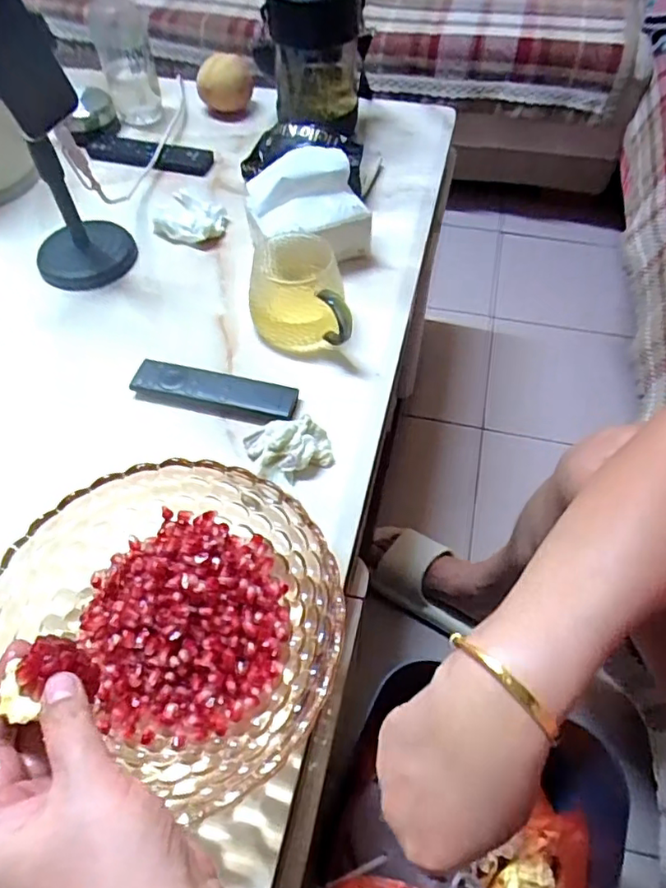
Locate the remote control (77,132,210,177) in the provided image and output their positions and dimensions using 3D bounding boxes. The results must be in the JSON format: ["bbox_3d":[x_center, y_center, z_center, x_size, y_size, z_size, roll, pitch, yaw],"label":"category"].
[{"bbox_3d":[-0.259,-0.393,0.784,0.199,0.014,0.043,15,58,12],"label":"remote control"}]

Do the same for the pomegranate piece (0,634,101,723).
[{"bbox_3d":[-0.140,0.118,0.290,0.030,0.035,0.038,20,59,15],"label":"pomegranate piece"}]

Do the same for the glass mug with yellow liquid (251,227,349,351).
[{"bbox_3d":[-0.031,-0.156,0.592,0.096,0.074,0.111,2,56,3],"label":"glass mug with yellow liquid"}]

